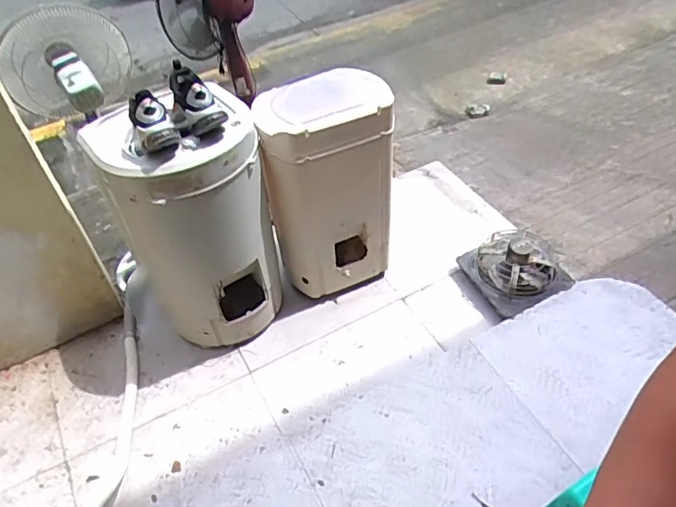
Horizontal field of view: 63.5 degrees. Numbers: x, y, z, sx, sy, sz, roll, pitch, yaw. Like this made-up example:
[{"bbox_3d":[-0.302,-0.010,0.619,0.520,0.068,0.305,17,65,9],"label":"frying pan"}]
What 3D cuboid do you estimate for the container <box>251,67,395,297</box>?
[{"bbox_3d":[-0.033,-0.226,1.860,0.403,0.729,0.338,-11,49,-6],"label":"container"}]

